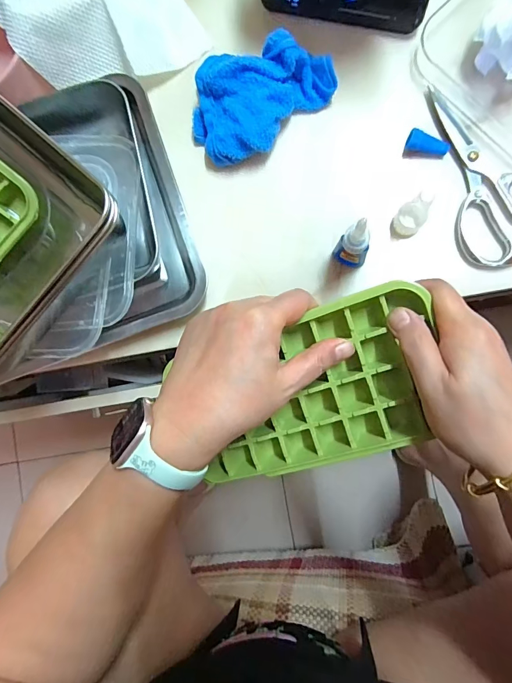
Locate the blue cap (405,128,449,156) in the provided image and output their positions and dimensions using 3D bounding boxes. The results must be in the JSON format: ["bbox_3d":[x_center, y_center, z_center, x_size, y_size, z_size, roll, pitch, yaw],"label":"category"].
[{"bbox_3d":[0.167,-0.191,0.362,0.040,0.015,0.017,24,91,9],"label":"blue cap"}]

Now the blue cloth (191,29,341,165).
[{"bbox_3d":[0.000,-0.246,0.370,0.141,0.053,0.091,-39,83,5],"label":"blue cloth"}]

